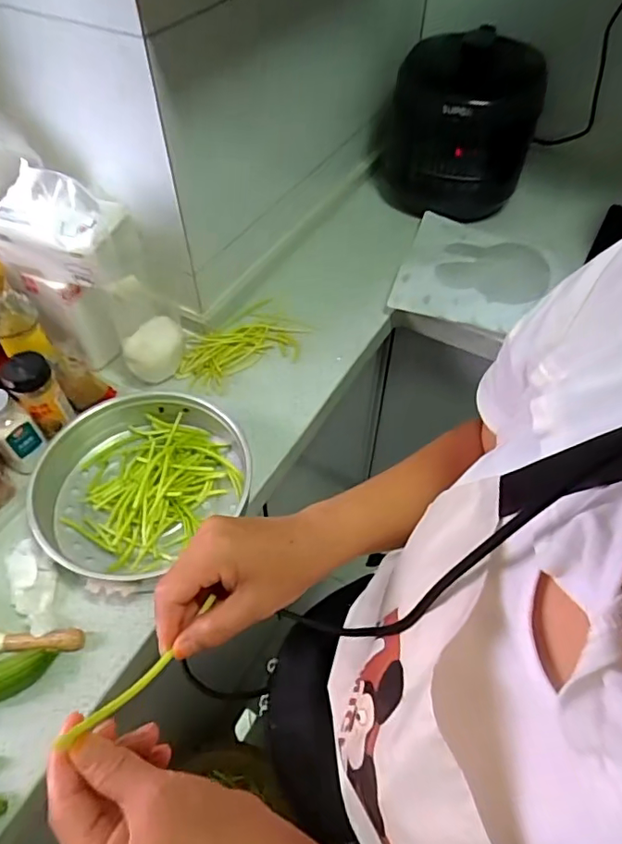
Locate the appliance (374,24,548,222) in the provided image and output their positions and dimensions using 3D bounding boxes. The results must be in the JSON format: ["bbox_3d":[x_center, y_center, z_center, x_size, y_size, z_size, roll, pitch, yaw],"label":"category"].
[{"bbox_3d":[0.274,-0.559,1.031,0.258,0.262,0.234,1,52,1],"label":"appliance"}]

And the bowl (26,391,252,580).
[{"bbox_3d":[-0.207,0.076,0.679,0.259,0.063,0.246,-37,61,-25],"label":"bowl"}]

